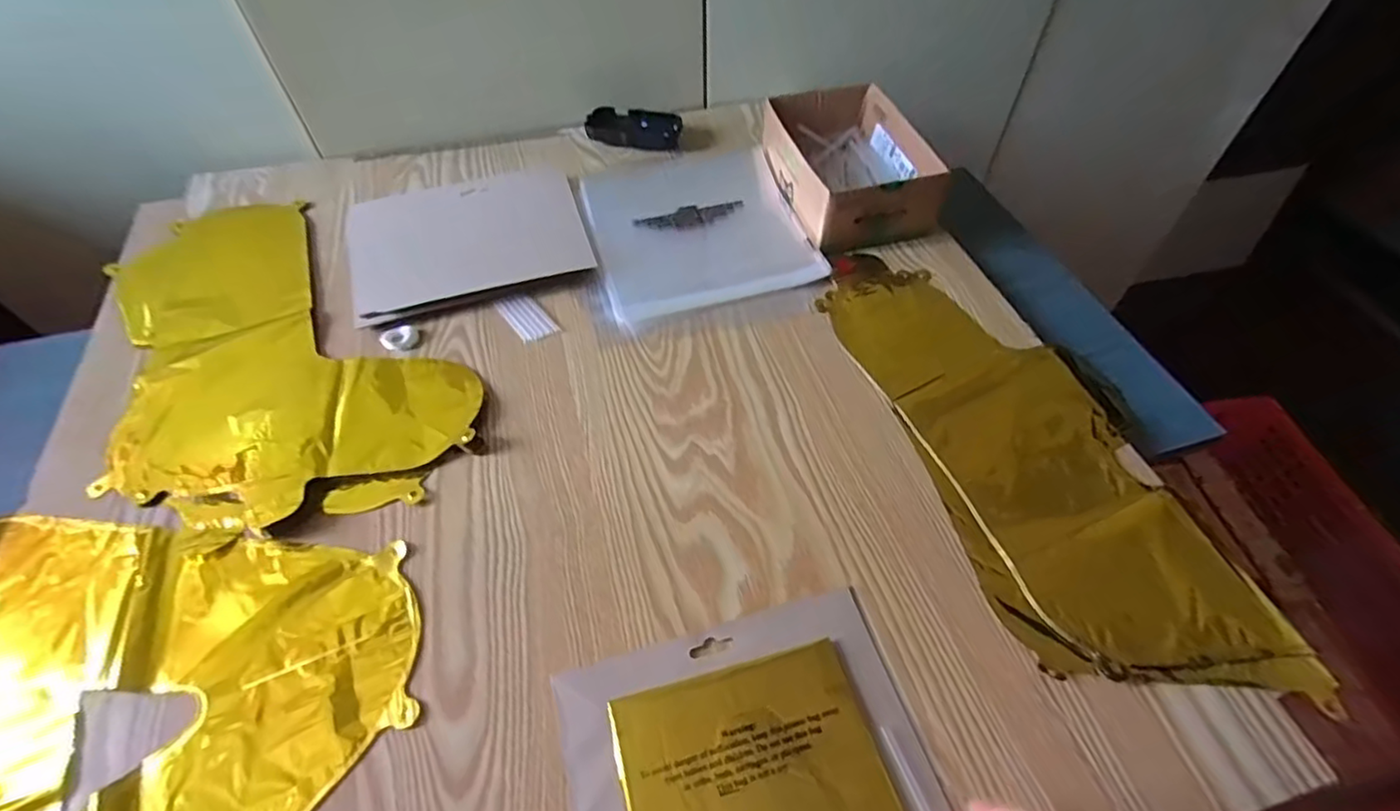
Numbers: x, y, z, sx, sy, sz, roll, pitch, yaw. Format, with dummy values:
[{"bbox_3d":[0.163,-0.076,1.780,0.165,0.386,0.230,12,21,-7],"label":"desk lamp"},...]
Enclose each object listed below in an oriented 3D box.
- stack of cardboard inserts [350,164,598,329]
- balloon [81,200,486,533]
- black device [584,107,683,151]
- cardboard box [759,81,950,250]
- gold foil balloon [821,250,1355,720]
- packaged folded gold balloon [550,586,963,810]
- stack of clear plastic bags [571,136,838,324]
[{"bbox_3d":[-0.229,-0.171,0.619,0.217,0.011,0.183,-18,54,-12],"label":"stack of cardboard inserts"},{"bbox_3d":[-0.381,-0.044,0.529,0.227,0.013,0.419,-38,60,-24],"label":"balloon"},{"bbox_3d":[-0.077,-0.325,0.725,0.108,0.024,0.051,1,52,3],"label":"black device"},{"bbox_3d":[0.151,-0.254,0.652,0.135,0.068,0.203,-11,53,-7],"label":"cardboard box"},{"bbox_3d":[0.248,0.011,0.476,0.184,0.012,0.406,-13,53,-8],"label":"gold foil balloon"},{"bbox_3d":[0.030,0.200,0.341,0.195,0.012,0.160,-14,53,-9],"label":"packaged folded gold balloon"},{"bbox_3d":[-0.011,-0.200,0.641,0.206,0.015,0.252,-14,53,-8],"label":"stack of clear plastic bags"}]

